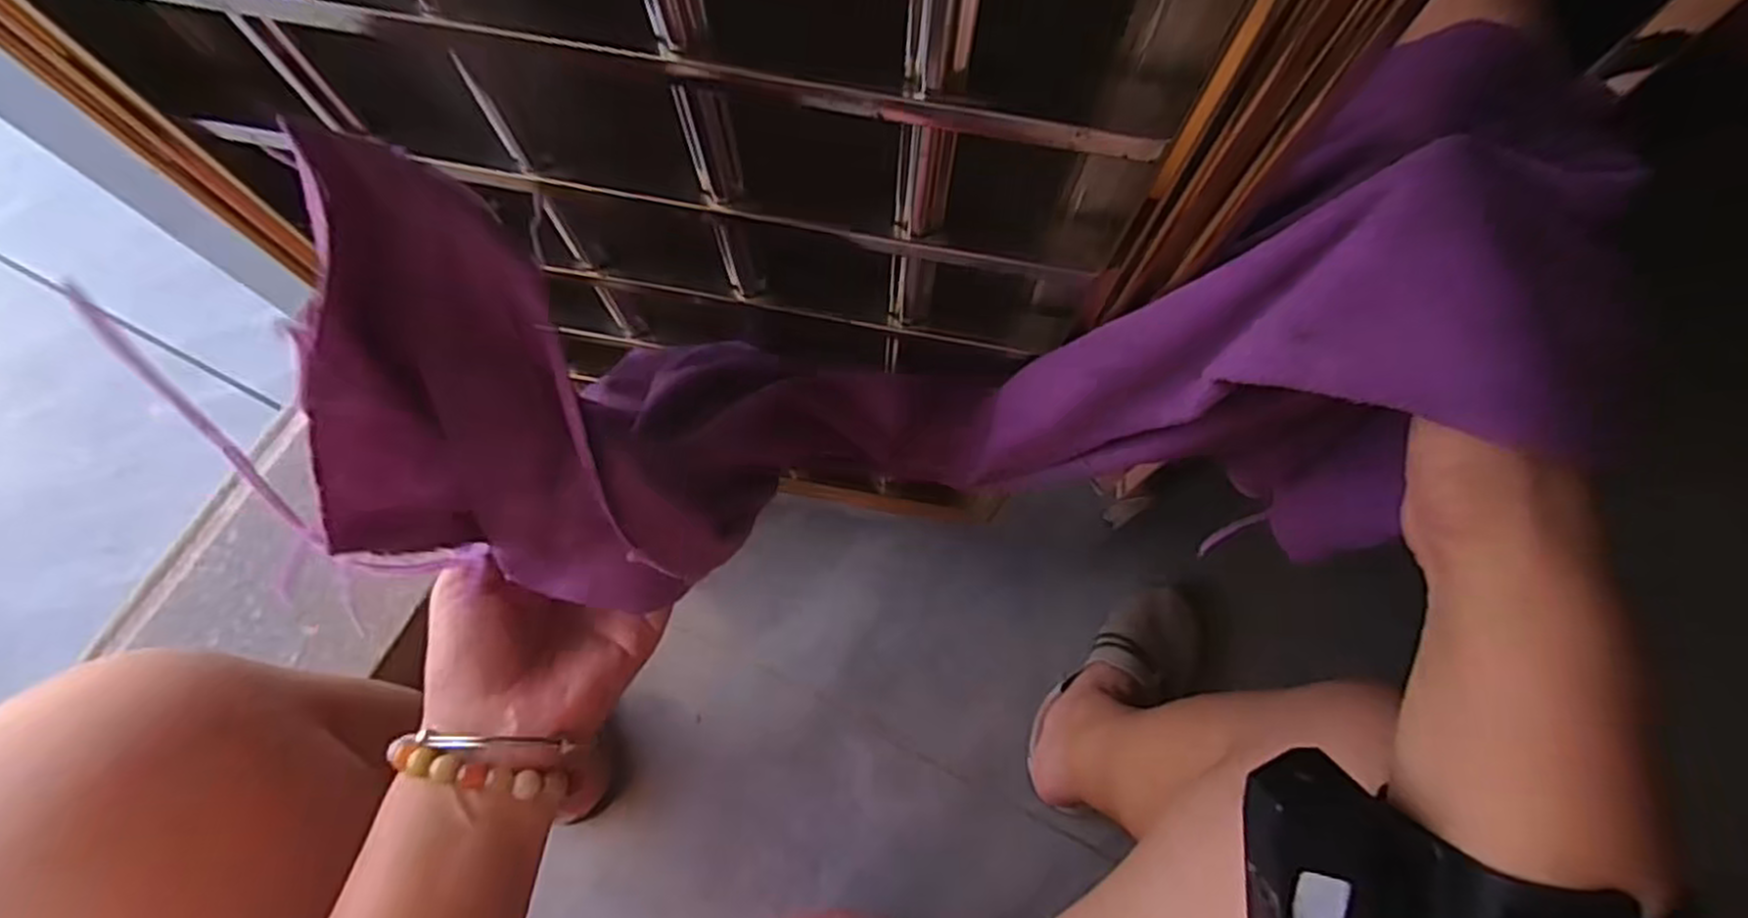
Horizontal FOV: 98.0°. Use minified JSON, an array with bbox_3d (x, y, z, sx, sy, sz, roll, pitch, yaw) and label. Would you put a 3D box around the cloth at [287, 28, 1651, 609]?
[{"bbox_3d":[0.018,-0.019,0.265,0.340,0.194,0.104,-5,72,13],"label":"cloth"}]

